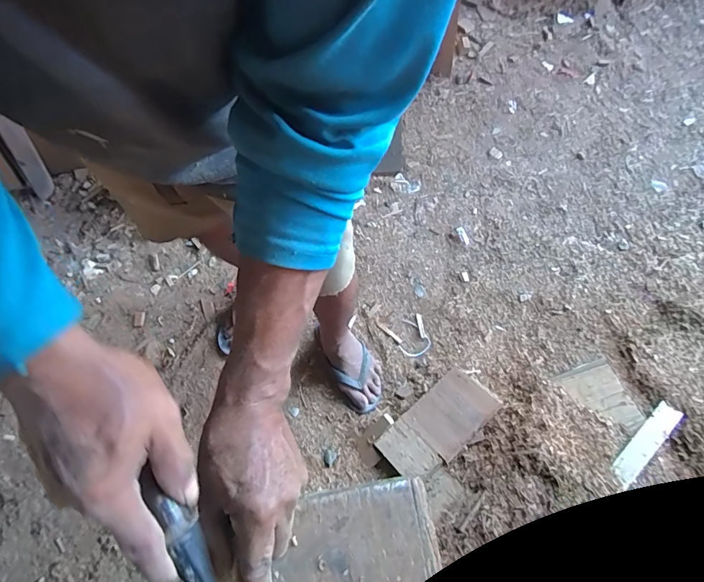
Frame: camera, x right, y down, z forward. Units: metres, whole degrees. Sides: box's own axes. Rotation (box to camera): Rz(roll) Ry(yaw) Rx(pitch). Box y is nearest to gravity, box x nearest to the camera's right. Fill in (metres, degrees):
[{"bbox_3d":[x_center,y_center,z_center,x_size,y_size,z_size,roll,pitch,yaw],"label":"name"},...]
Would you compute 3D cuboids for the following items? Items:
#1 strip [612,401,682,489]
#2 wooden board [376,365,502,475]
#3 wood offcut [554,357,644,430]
[{"bbox_3d":[0.624,0.324,0.896,0.224,0.008,0.047,-35,63,-20],"label":"strip"},{"bbox_3d":[0.191,0.301,0.951,0.265,0.017,0.139,-40,51,-12],"label":"wooden board"},{"bbox_3d":[0.566,0.242,0.959,0.125,0.012,0.153,-21,59,-4],"label":"wood offcut"}]

